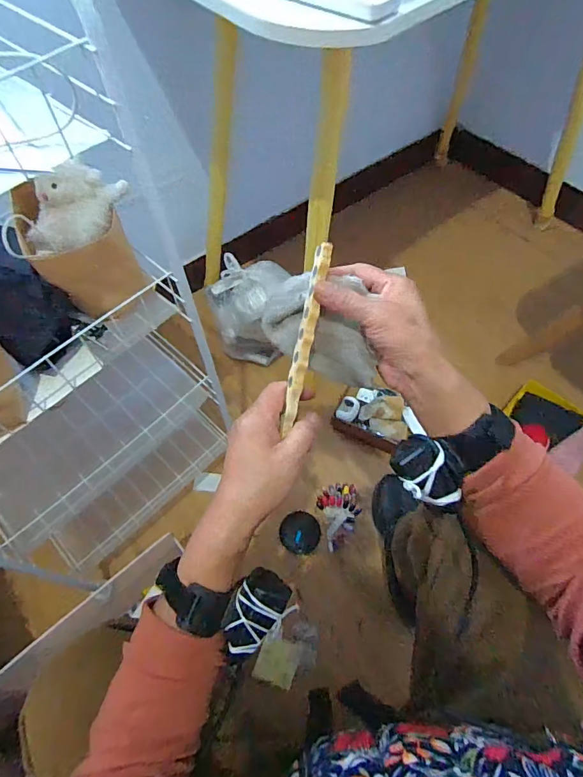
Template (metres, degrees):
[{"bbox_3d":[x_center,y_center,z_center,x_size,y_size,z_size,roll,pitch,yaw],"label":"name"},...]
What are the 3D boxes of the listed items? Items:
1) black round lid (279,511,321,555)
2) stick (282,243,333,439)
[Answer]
[{"bbox_3d":[0.018,0.293,0.869,0.079,0.011,0.080,-1,59,2],"label":"black round lid"},{"bbox_3d":[0.012,-0.045,0.366,0.015,0.011,0.160,12,90,9],"label":"stick"}]

